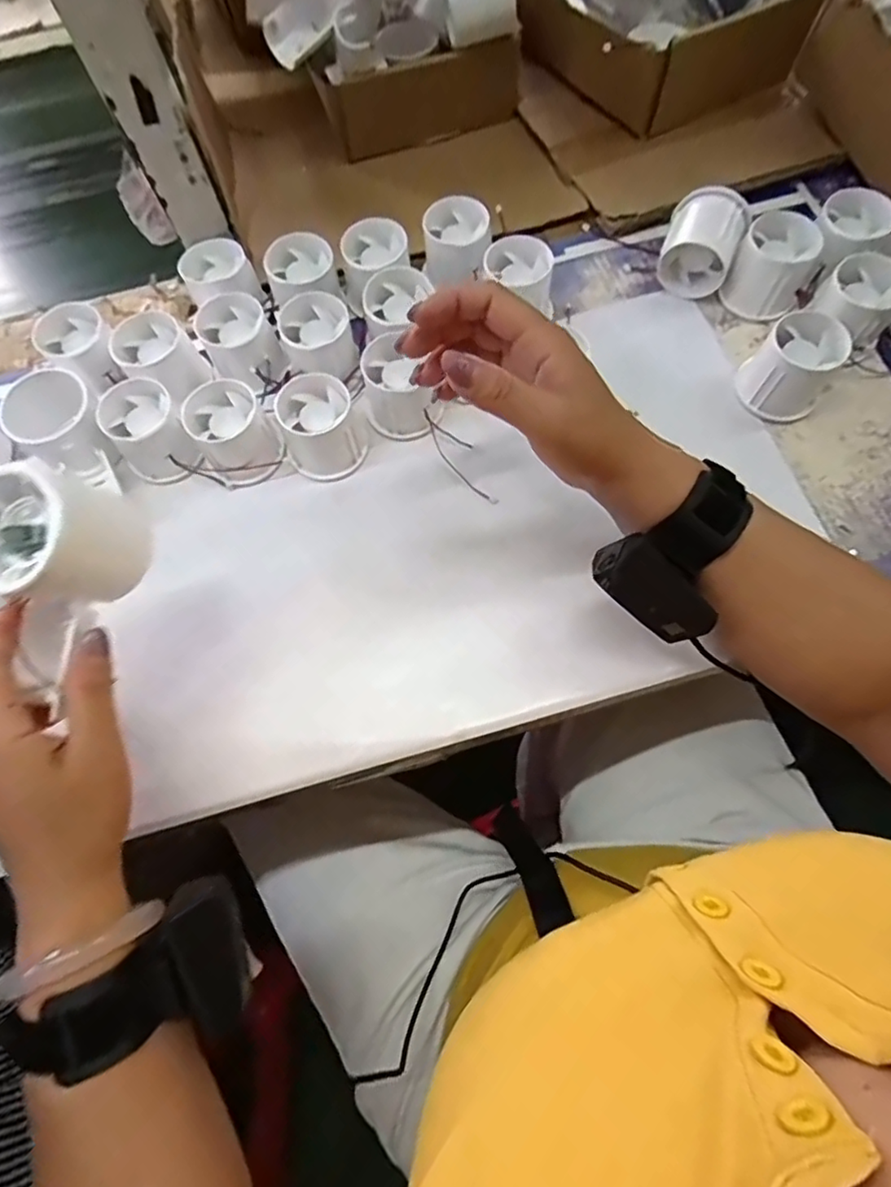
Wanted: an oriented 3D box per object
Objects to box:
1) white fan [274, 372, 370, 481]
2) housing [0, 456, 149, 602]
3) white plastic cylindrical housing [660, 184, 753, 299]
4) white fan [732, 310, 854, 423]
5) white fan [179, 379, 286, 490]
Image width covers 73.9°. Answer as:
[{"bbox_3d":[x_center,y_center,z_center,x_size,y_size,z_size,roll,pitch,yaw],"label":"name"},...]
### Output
[{"bbox_3d":[-0.088,-0.117,0.416,0.054,0.047,0.056,-1,69,2],"label":"white fan"},{"bbox_3d":[-0.180,-0.026,0.281,0.058,0.060,0.058,10,87,23],"label":"housing"},{"bbox_3d":[0.193,-0.264,0.449,0.053,0.056,0.051,22,71,10],"label":"white plastic cylindrical housing"},{"bbox_3d":[0.241,-0.157,0.415,0.055,0.056,0.052,-1,69,2],"label":"white fan"},{"bbox_3d":[-0.148,-0.112,0.421,0.051,0.049,0.055,-33,71,-10],"label":"white fan"}]

